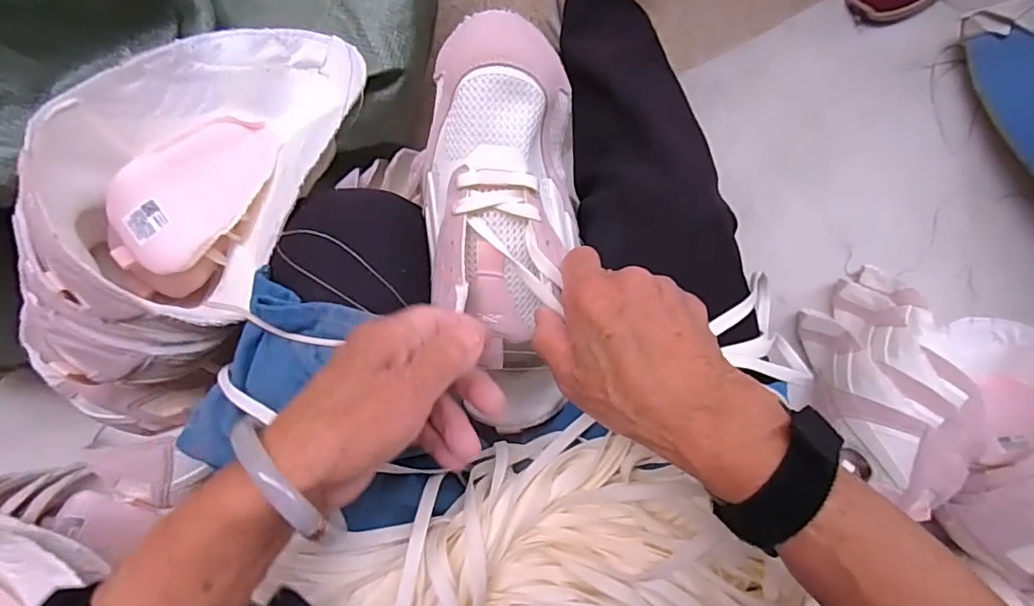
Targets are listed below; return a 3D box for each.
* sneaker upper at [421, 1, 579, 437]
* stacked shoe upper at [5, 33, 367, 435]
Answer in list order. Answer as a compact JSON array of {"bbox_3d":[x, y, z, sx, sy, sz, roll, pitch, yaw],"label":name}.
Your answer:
[{"bbox_3d":[-0.007,-0.042,0.344,0.087,0.062,0.243,-2,100,3],"label":"sneaker upper"},{"bbox_3d":[-0.218,-0.049,0.363,0.158,0.107,0.300,22,95,1],"label":"stacked shoe upper"}]

